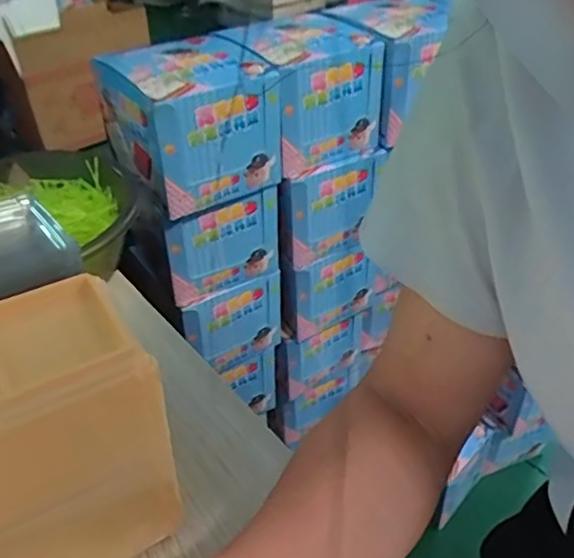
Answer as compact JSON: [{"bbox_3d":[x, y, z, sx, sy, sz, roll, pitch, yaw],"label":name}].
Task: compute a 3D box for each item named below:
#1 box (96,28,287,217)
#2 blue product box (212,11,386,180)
[{"bbox_3d":[-0.110,-0.176,0.676,0.151,0.138,0.147,-26,43,-27],"label":"box"},{"bbox_3d":[0.025,-0.228,0.733,0.153,0.133,0.129,-23,42,-24],"label":"blue product box"}]

